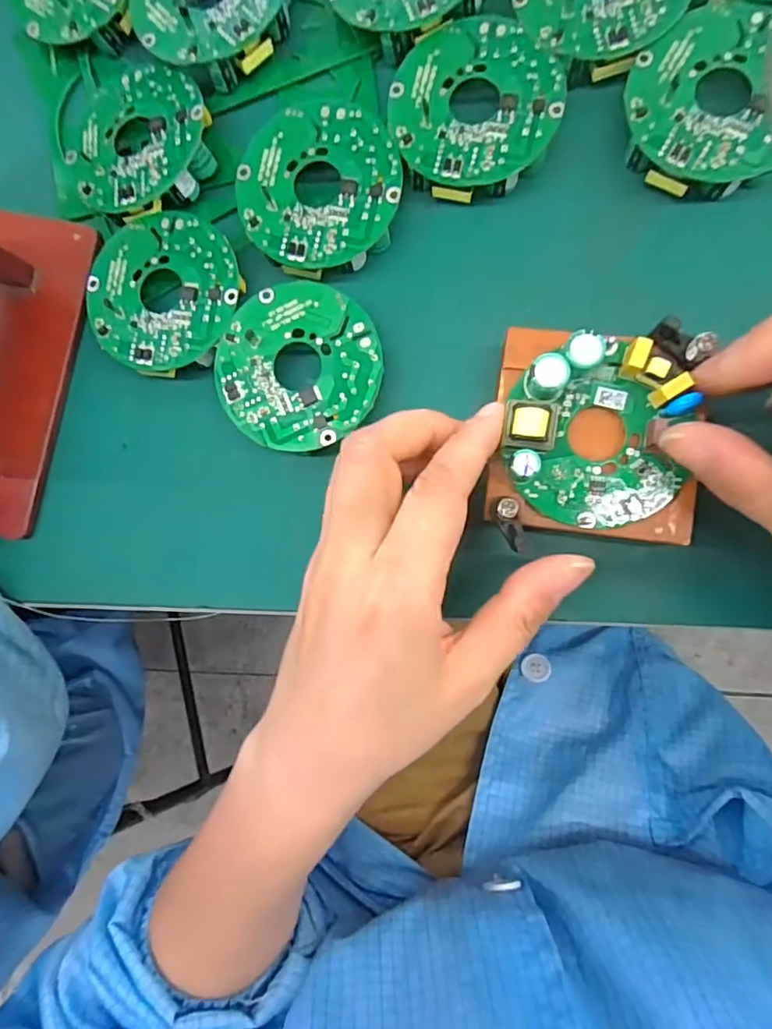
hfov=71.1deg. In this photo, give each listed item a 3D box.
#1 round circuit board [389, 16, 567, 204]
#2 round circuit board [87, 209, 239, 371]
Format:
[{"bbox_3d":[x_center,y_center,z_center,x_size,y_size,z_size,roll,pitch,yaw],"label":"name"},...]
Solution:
[{"bbox_3d":[0.034,-0.158,0.211,0.062,0.015,0.064,0,88,7],"label":"round circuit board"},{"bbox_3d":[-0.091,-0.092,0.225,0.061,0.013,0.064,0,88,7],"label":"round circuit board"}]

